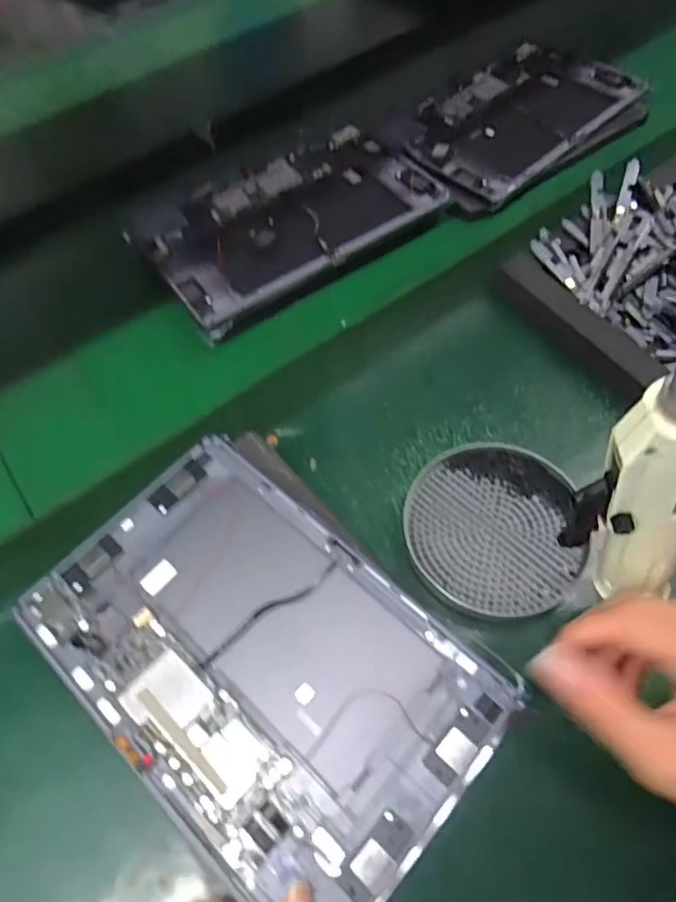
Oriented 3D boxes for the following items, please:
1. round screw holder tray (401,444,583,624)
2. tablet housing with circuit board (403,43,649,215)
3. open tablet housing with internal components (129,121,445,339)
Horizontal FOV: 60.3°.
[{"bbox_3d":[0.098,0.048,0.376,0.104,0.008,0.111,-3,63,6],"label":"round screw holder tray"},{"bbox_3d":[0.179,-0.336,0.589,0.259,0.024,0.163,-35,66,-14],"label":"tablet housing with circuit board"},{"bbox_3d":[-0.043,-0.212,0.520,0.255,0.018,0.157,-34,65,-14],"label":"open tablet housing with internal components"}]

